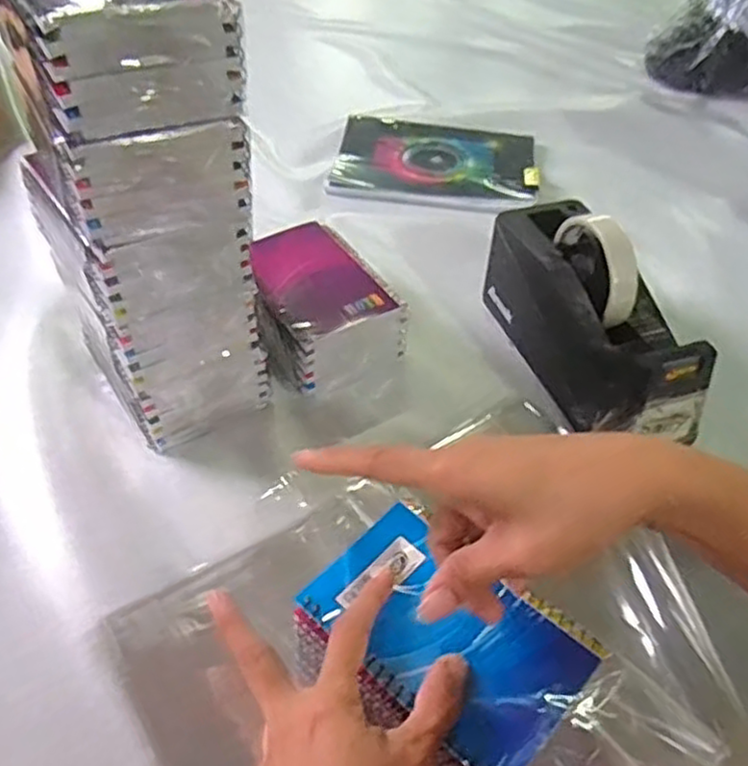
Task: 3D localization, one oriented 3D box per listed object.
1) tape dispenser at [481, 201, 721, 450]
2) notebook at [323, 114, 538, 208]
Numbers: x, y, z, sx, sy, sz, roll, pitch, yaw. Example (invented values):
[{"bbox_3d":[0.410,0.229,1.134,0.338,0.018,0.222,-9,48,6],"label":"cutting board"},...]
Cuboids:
[{"bbox_3d":[0.162,-0.051,0.529,0.077,0.115,0.203,-13,48,-15],"label":"tape dispenser"},{"bbox_3d":[0.067,-0.244,0.784,0.214,0.020,0.158,7,46,4],"label":"notebook"}]

